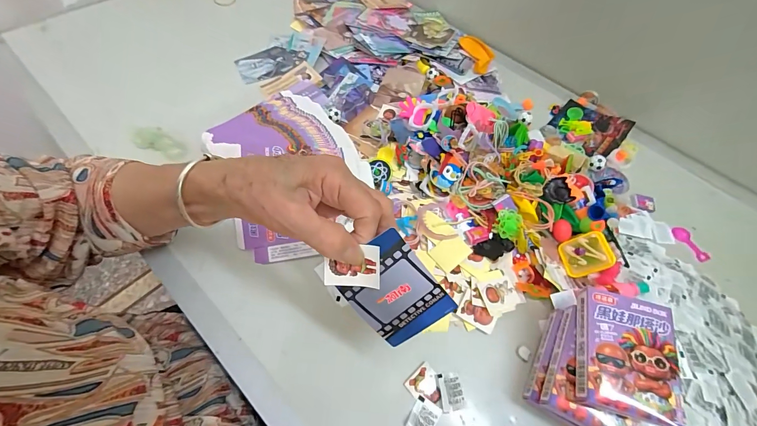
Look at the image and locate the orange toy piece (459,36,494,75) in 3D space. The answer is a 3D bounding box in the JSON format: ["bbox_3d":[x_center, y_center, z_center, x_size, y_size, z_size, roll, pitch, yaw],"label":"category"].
[{"bbox_3d":[0.167,-0.276,0.547,0.041,0.014,0.101,-11,61,-11],"label":"orange toy piece"}]

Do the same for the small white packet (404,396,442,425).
[{"bbox_3d":[0.040,0.184,0.288,0.023,0.004,0.029,33,62,14],"label":"small white packet"}]

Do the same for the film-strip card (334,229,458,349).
[{"bbox_3d":[0.012,0.059,0.236,0.060,0.086,0.004,-35,20,12],"label":"film-strip card"}]

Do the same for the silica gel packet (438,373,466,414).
[{"bbox_3d":[0.068,0.167,0.301,0.020,0.004,0.031,-3,60,-6],"label":"silica gel packet"}]

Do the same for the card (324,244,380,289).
[{"bbox_3d":[-0.019,0.038,0.226,0.040,0.032,0.004,1,17,7],"label":"card"}]

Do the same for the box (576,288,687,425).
[{"bbox_3d":[0.201,0.115,0.264,0.066,0.022,0.091,15,59,5],"label":"box"}]

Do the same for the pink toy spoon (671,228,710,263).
[{"bbox_3d":[0.390,0.039,0.403,0.016,0.007,0.048,-20,63,-15],"label":"pink toy spoon"}]

